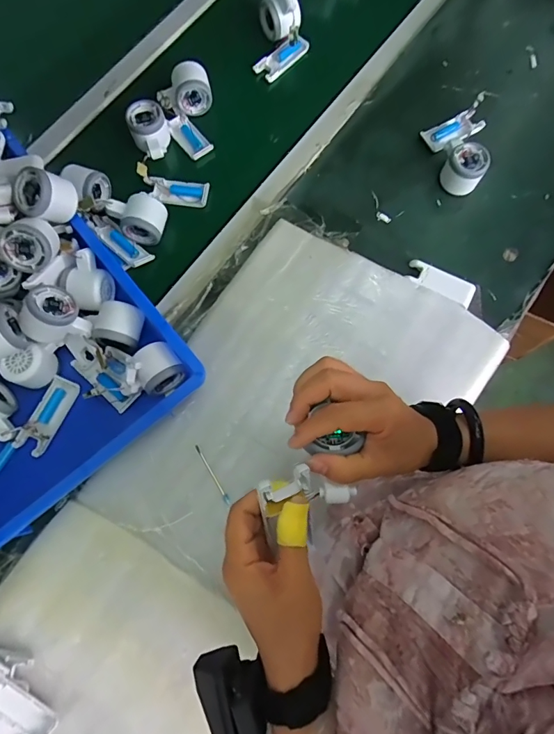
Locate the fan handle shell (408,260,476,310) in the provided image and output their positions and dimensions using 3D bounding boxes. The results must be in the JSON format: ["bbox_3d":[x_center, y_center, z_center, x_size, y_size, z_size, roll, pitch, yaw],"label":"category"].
[{"bbox_3d":[0.245,-0.127,0.620,0.099,0.007,0.041,27,77,5],"label":"fan handle shell"}]

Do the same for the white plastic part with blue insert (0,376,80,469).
[{"bbox_3d":[-0.320,0.084,0.553,0.047,0.012,0.150,29,77,6],"label":"white plastic part with blue insert"}]

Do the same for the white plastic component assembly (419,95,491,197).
[{"bbox_3d":[0.299,-0.354,0.660,0.099,0.048,0.148,-12,77,-4],"label":"white plastic component assembly"}]

